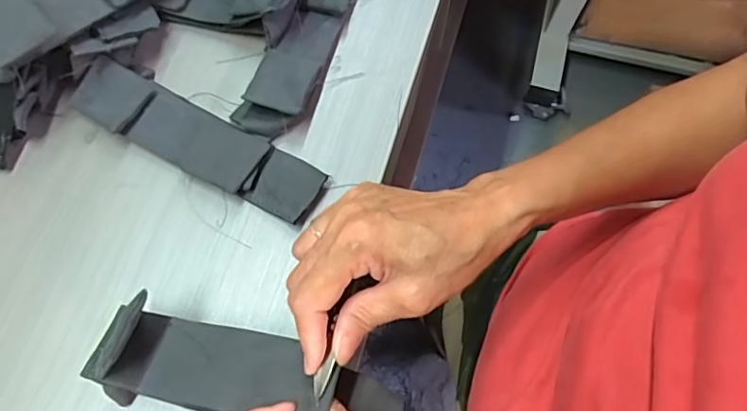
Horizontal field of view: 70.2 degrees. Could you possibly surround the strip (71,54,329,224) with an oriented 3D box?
[{"bbox_3d":[-0.129,-0.049,0.391,0.195,0.015,0.048,27,71,4],"label":"strip"}]

